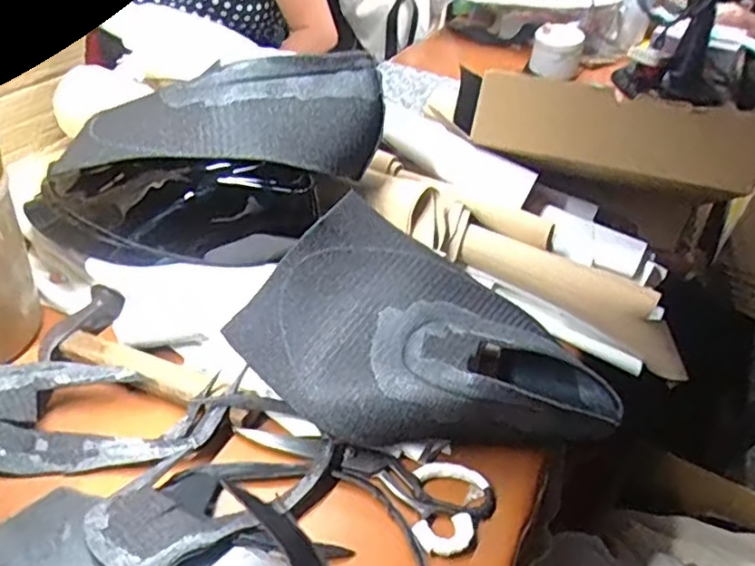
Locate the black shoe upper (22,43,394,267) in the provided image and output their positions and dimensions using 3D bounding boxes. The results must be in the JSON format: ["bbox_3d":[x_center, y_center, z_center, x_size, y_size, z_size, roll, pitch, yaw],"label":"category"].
[{"bbox_3d":[-0.141,-0.101,0.509,0.274,0.125,0.117,7,40,0],"label":"black shoe upper"}]

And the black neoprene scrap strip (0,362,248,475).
[{"bbox_3d":[-0.202,0.094,0.469,0.192,0.029,0.083,0,40,-8],"label":"black neoprene scrap strip"}]

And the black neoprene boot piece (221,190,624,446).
[{"bbox_3d":[0.040,0.056,0.483,0.253,0.111,0.170,23,43,19],"label":"black neoprene boot piece"}]

